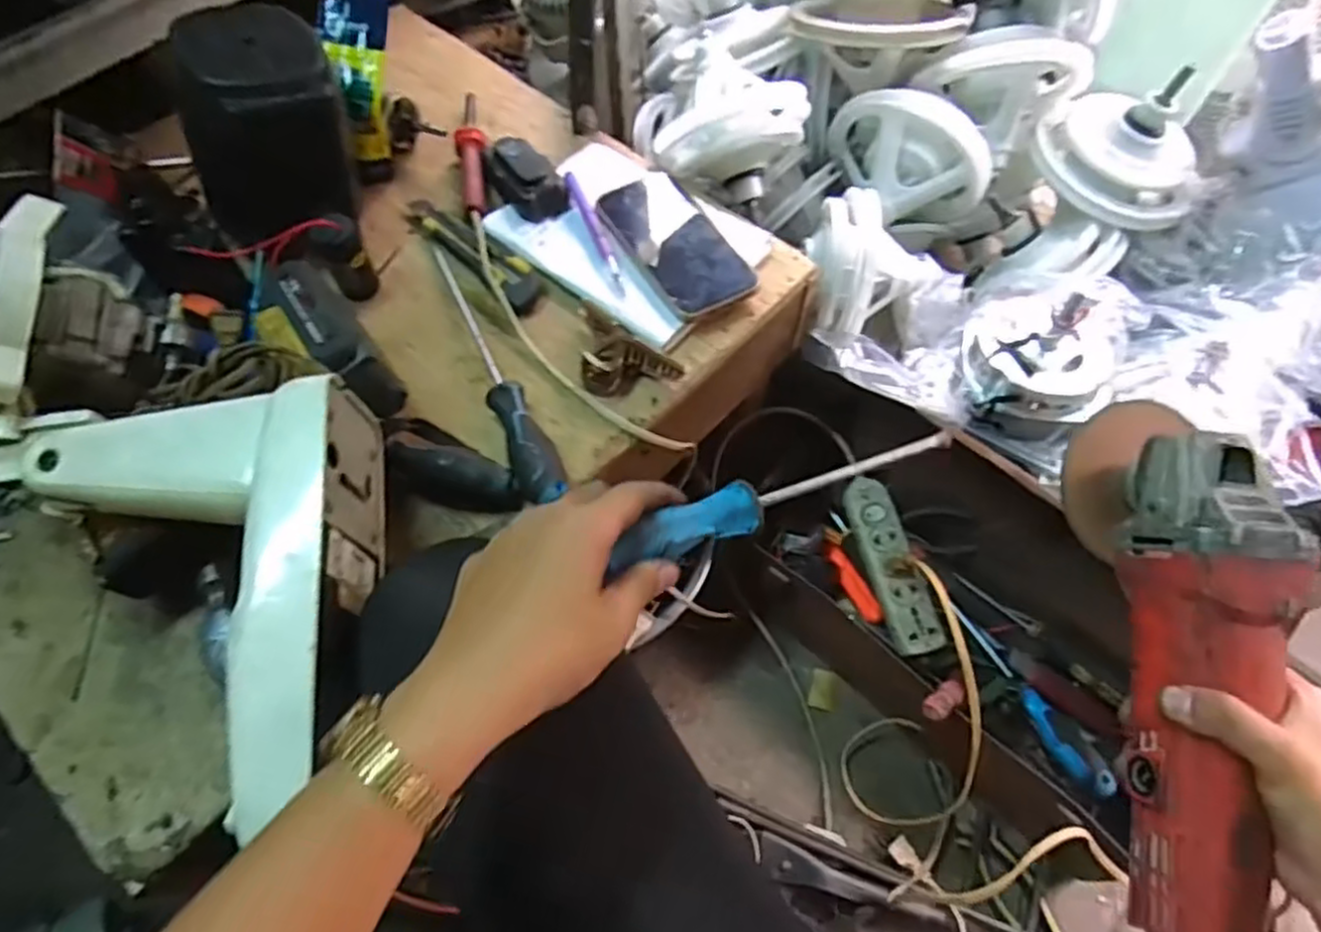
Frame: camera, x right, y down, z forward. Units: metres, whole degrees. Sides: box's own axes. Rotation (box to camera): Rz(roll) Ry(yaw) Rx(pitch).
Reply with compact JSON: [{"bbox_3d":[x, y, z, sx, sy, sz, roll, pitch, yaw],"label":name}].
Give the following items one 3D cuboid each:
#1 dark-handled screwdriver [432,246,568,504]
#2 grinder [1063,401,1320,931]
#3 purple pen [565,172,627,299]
[{"bbox_3d":[-0.133,-0.085,0.563,0.031,0.032,0.273,-21,63,-12],"label":"dark-handled screwdriver"},{"bbox_3d":[0.266,0.099,0.364,0.071,0.071,0.272,3,79,1],"label":"grinder"},{"bbox_3d":[-0.056,-0.203,0.631,0.011,0.011,0.146,-20,62,-11],"label":"purple pen"}]

